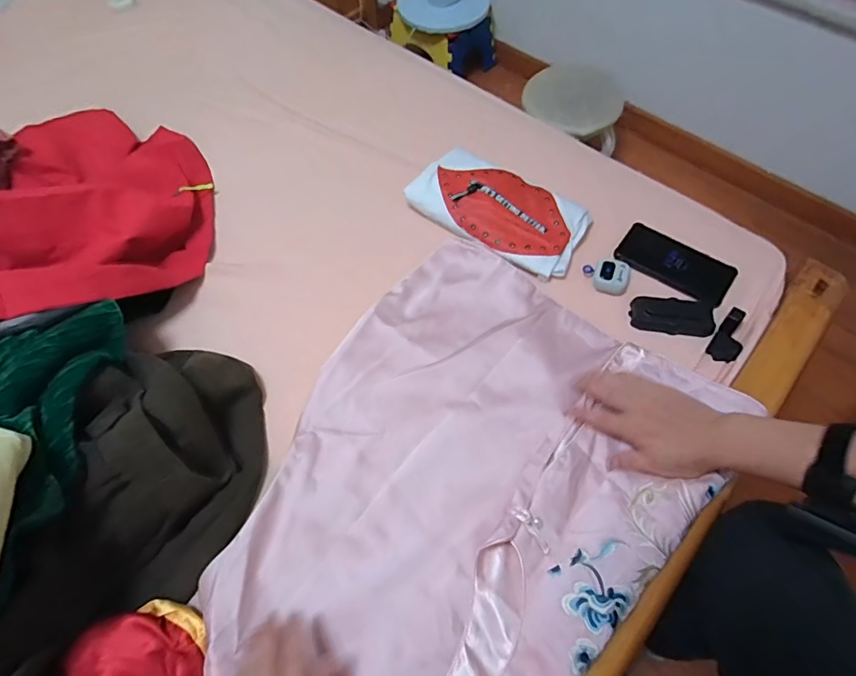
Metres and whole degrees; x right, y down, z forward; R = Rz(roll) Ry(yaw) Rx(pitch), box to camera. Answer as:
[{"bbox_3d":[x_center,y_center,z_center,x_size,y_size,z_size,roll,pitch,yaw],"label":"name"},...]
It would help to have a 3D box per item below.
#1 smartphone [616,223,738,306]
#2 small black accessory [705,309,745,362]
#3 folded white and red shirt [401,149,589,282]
[{"bbox_3d":[0.377,-0.116,0.714,0.164,0.011,0.081,35,68,17],"label":"smartphone"},{"bbox_3d":[0.417,-0.005,0.646,0.035,0.012,0.078,21,83,11],"label":"small black accessory"},{"bbox_3d":[0.116,-0.214,0.753,0.278,0.027,0.154,33,68,16],"label":"folded white and red shirt"}]

